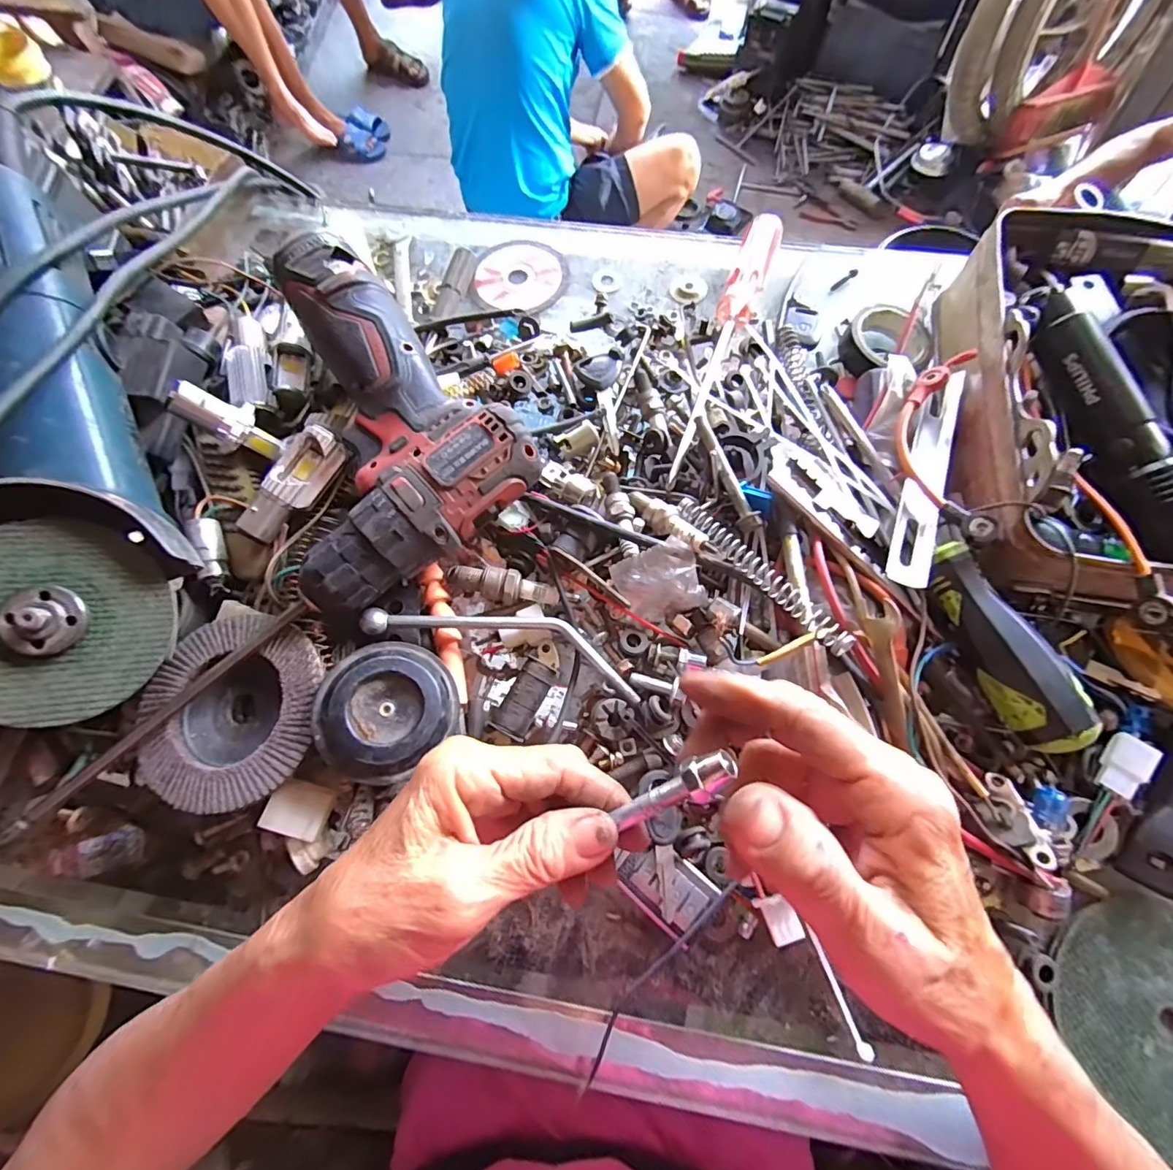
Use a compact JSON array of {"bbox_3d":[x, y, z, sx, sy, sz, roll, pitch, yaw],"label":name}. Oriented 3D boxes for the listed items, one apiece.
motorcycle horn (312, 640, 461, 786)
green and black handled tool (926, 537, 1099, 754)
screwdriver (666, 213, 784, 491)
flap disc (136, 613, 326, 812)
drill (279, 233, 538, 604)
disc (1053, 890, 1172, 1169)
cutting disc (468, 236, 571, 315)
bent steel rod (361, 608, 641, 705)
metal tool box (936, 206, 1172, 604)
[{"bbox_3d":[-0.103,0.064,0.263,0.063,0.029,0.067,43,64,6],"label":"motorcycle horn"},{"bbox_3d":[0.207,0.028,0.255,0.027,0.030,0.104,-15,73,-3],"label":"green and black handled tool"},{"bbox_3d":[0.093,-0.165,0.351,0.025,0.022,0.232,20,75,8],"label":"screwdriver"},{"bbox_3d":[-0.182,0.063,0.261,0.093,0.015,0.092,-1,73,2],"label":"flap disc"},{"bbox_3d":[-0.137,-0.088,0.296,0.139,0.066,0.195,-41,76,-10],"label":"drill"},{"bbox_3d":[0.271,0.202,0.234,0.092,0.006,0.103,-40,76,-10],"label":"disc"},{"bbox_3d":[-0.050,-0.238,0.393,0.073,0.005,0.076,0,71,1],"label":"cutting disc"},{"bbox_3d":[-0.043,0.029,0.283,0.152,0.020,0.036,14,74,6],"label":"bent steel rod"},{"bbox_3d":[0.326,-0.106,0.283,0.214,0.071,0.266,9,73,5],"label":"metal tool box"}]

